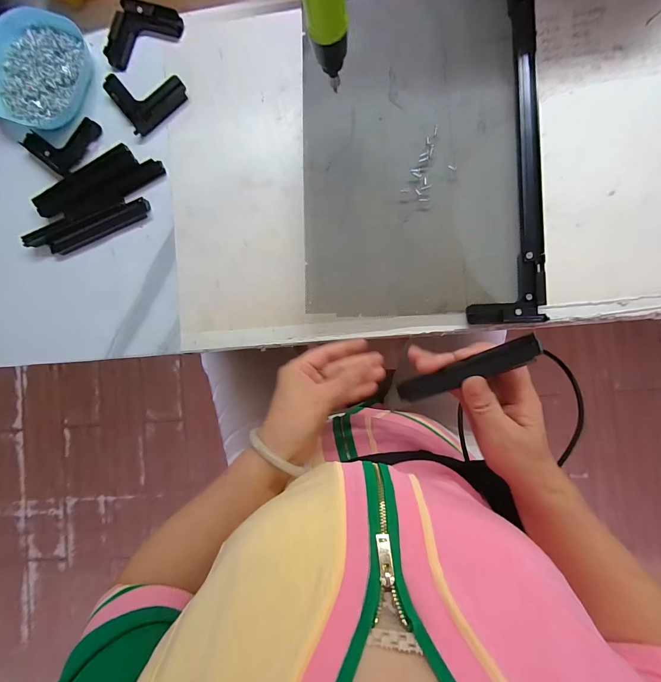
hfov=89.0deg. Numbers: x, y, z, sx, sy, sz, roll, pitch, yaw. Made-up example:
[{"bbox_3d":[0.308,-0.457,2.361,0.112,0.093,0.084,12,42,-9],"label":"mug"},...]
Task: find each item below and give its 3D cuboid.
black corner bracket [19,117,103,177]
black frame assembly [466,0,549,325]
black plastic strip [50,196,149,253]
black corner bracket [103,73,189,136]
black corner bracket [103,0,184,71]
[{"bbox_3d":[-0.322,-0.243,0.399,0.075,0.012,0.072,35,92,5],"label":"black corner bracket"},{"bbox_3d":[0.181,-0.223,0.353,0.075,0.015,0.408,-1,89,6],"label":"black frame assembly"},{"bbox_3d":[-0.266,-0.132,0.388,0.122,0.007,0.022,-20,87,5],"label":"black plastic strip"},{"bbox_3d":[-0.214,-0.290,0.390,0.076,0.010,0.073,-35,86,4],"label":"black corner bracket"},{"bbox_3d":[-0.225,-0.367,0.393,0.096,0.013,0.064,-23,87,5],"label":"black corner bracket"}]

